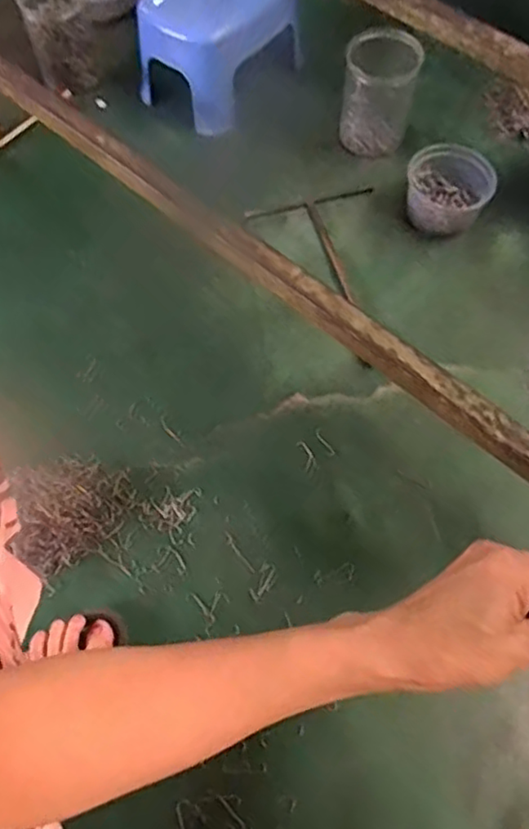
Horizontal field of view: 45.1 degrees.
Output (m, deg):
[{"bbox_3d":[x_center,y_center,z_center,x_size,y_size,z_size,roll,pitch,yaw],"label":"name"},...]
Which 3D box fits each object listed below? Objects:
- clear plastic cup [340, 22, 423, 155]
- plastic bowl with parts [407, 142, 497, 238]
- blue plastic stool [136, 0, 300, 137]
[{"bbox_3d":[0.164,-0.462,0.923,0.096,0.137,0.102,0,65,0],"label":"clear plastic cup"},{"bbox_3d":[0.252,-0.303,0.879,0.107,0.076,0.107,0,65,0],"label":"plastic bowl with parts"},{"bbox_3d":[-0.072,-0.579,0.972,0.174,0.145,0.230,37,70,16],"label":"blue plastic stool"}]

